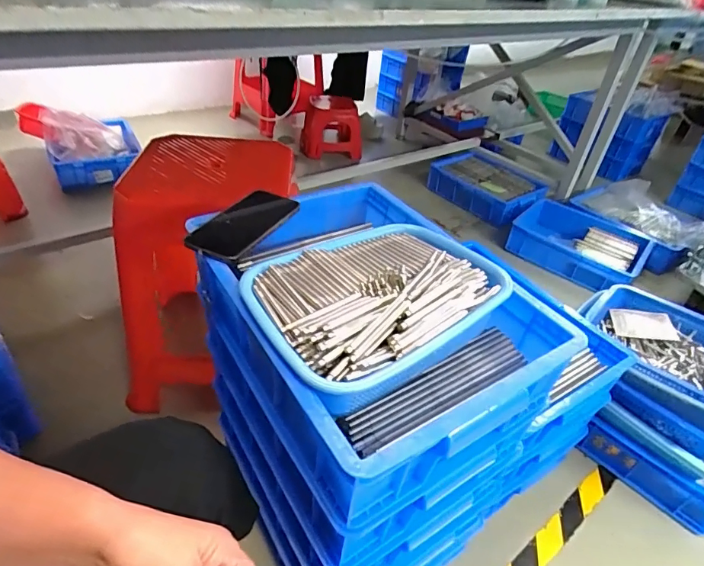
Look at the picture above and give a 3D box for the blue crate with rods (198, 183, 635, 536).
[{"bbox_3d":[0.015,0.029,0.538,0.296,0.133,0.386,-19,45,-29],"label":"blue crate with rods"}]

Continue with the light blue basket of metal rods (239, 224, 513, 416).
[{"bbox_3d":[0.029,0.020,0.507,0.283,0.077,0.205,-27,49,-35],"label":"light blue basket of metal rods"}]

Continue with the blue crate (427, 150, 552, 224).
[{"bbox_3d":[0.562,-0.407,1.864,0.448,0.106,0.333,34,46,31],"label":"blue crate"}]

